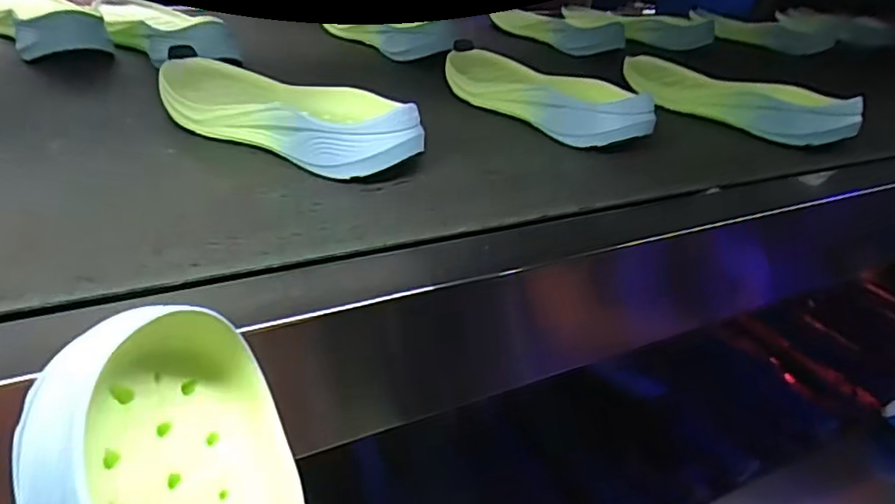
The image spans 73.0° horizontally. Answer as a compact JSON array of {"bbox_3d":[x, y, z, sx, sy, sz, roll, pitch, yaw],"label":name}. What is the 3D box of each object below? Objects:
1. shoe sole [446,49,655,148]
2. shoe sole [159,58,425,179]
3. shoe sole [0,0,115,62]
[{"bbox_3d":[0.079,-0.157,0.595,0.077,0.046,0.263,-17,39,-31],"label":"shoe sole"},{"bbox_3d":[-0.134,-0.115,0.478,0.258,0.048,0.093,20,35,21],"label":"shoe sole"},{"bbox_3d":[-0.451,-0.256,0.661,0.077,0.050,0.249,-23,43,-37],"label":"shoe sole"}]

